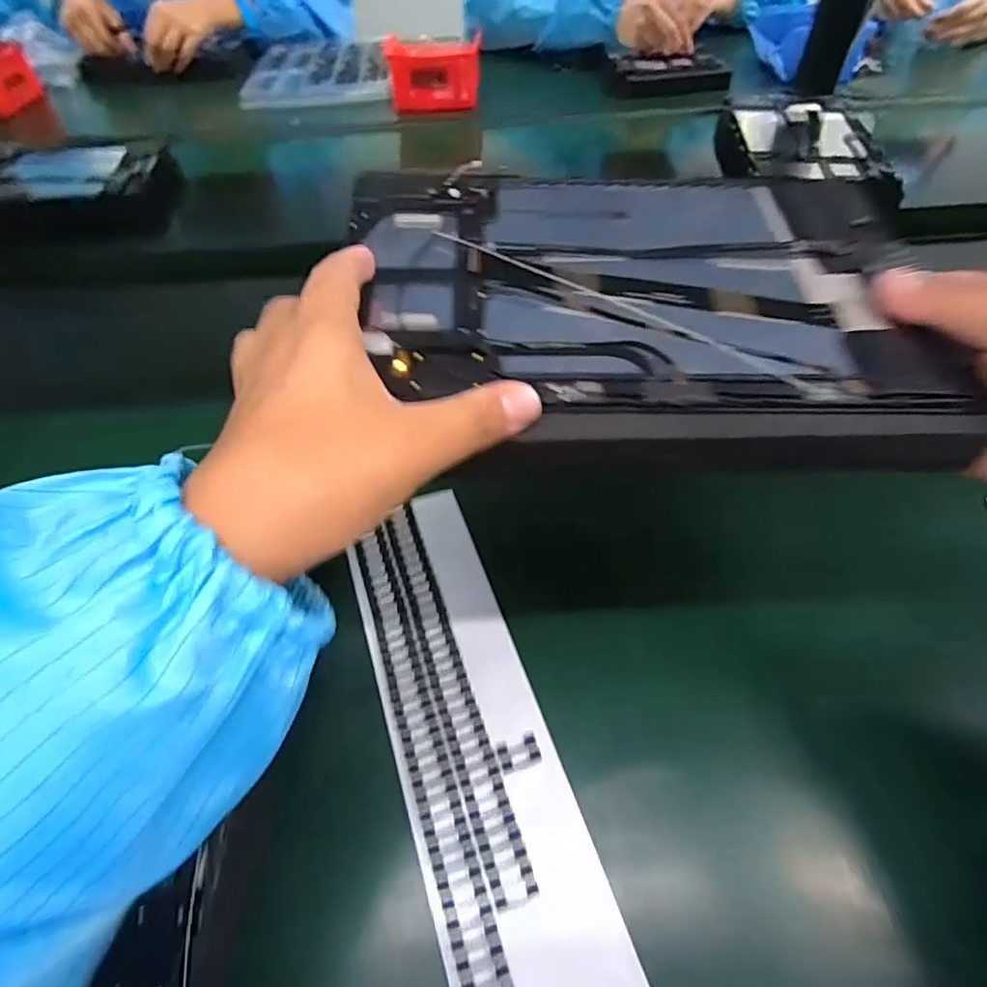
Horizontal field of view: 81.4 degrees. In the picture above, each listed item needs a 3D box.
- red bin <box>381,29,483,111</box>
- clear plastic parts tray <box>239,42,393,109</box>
[{"bbox_3d":[-0.080,-0.579,0.787,0.130,0.061,0.105,-4,53,-1],"label":"red bin"},{"bbox_3d":[-0.269,-0.649,0.884,0.209,0.028,0.303,-8,53,-4],"label":"clear plastic parts tray"}]

